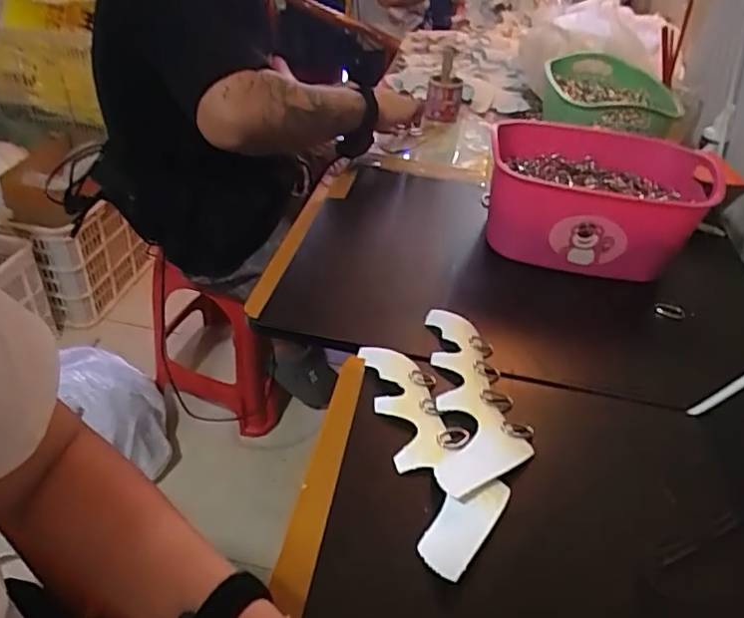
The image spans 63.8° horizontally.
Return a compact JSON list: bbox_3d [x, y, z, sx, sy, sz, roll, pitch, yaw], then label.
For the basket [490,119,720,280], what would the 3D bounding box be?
[{"bbox_3d":[0.283,-0.134,0.770,0.266,0.126,0.190,13,39,10],"label":"basket"}]

